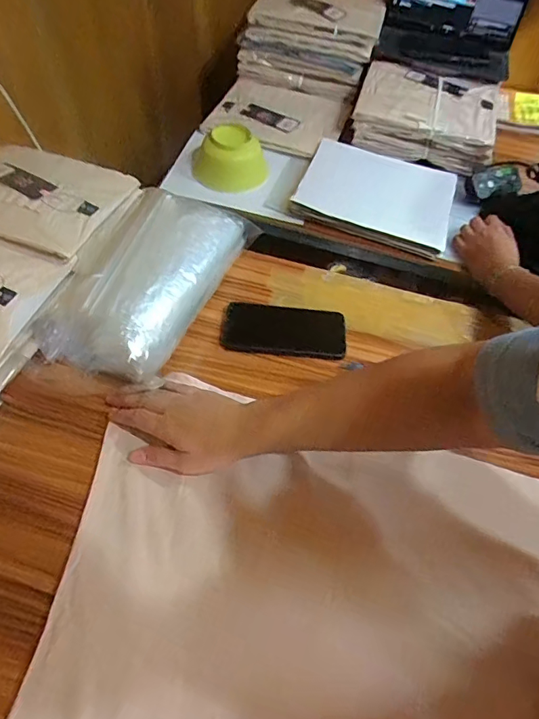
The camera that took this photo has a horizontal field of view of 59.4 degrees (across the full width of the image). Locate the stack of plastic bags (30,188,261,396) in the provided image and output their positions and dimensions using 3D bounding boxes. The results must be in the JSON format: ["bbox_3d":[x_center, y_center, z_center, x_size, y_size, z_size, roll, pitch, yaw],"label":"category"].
[{"bbox_3d":[-0.163,-0.105,0.628,0.174,0.107,0.310,18,56,8],"label":"stack of plastic bags"}]

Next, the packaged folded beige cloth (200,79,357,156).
[{"bbox_3d":[0.019,-0.486,0.932,0.260,0.042,0.217,16,55,6],"label":"packaged folded beige cloth"}]

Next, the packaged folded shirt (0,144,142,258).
[{"bbox_3d":[-0.354,-0.241,0.692,0.251,0.042,0.201,14,55,4],"label":"packaged folded shirt"}]

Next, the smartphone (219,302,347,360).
[{"bbox_3d":[0.020,-0.041,0.649,0.169,0.015,0.080,8,55,0],"label":"smartphone"}]

